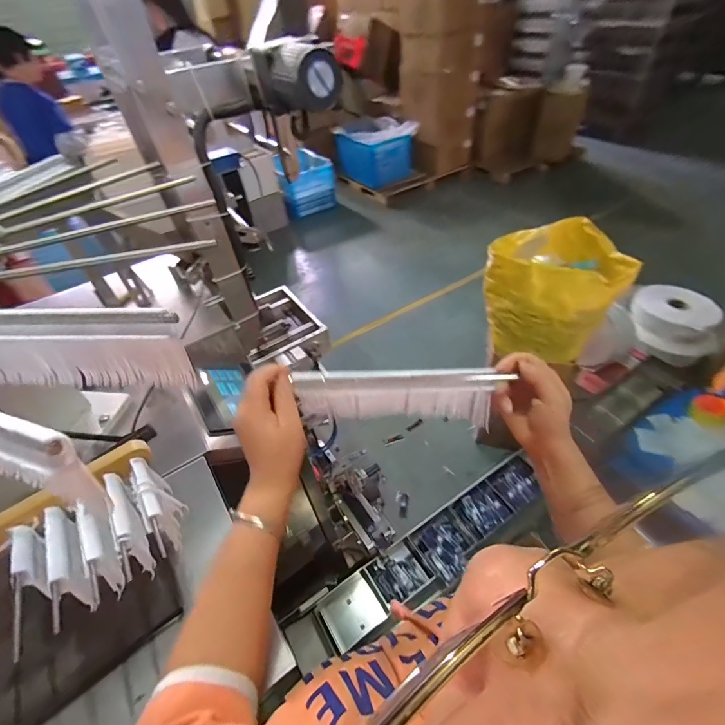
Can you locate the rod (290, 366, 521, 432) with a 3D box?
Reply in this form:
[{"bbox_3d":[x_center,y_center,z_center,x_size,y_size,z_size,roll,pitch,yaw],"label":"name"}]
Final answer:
[{"bbox_3d":[0.038,0.040,0.410,0.214,0.075,0.022,2,46,-2],"label":"rod"}]

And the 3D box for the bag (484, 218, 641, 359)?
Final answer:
[{"bbox_3d":[0.636,-0.258,1.261,0.416,0.302,0.408,5,46,11],"label":"bag"}]

